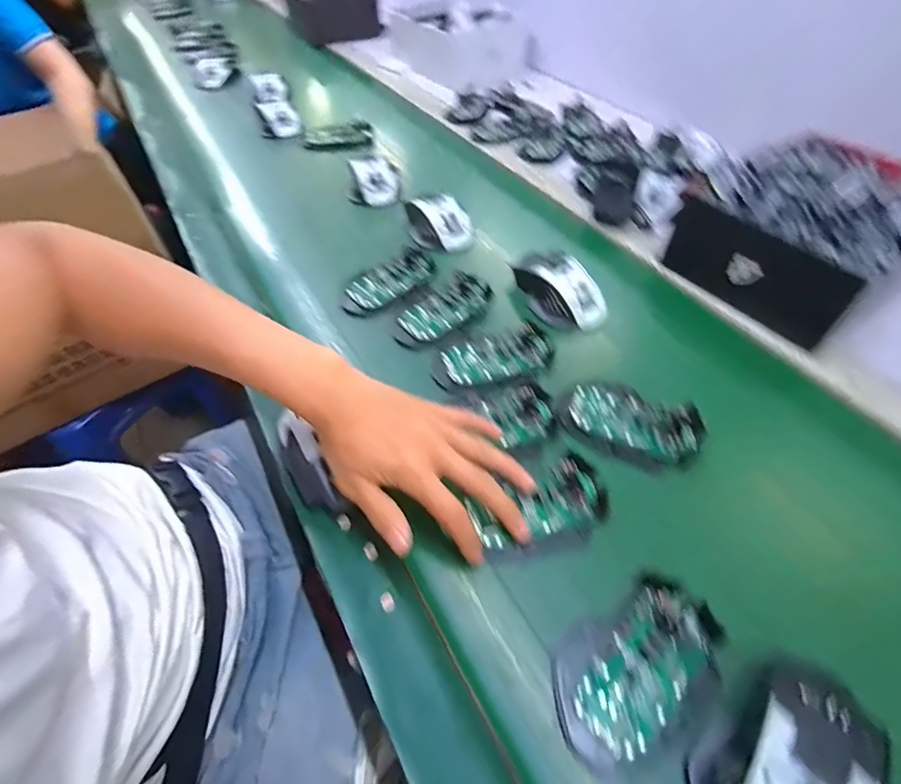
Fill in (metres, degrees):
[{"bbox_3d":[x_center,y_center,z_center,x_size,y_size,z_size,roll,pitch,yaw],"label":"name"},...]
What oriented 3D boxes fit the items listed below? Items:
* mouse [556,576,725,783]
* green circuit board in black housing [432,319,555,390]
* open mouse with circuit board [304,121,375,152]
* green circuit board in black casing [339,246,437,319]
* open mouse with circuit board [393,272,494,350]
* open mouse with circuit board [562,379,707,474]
[{"bbox_3d":[0.115,0.167,0.281,0.113,0.032,0.071,-27,56,-17],"label":"mouse"},{"bbox_3d":[0.042,-0.030,0.449,0.114,0.023,0.054,-15,53,-9],"label":"green circuit board in black housing"},{"bbox_3d":[-0.184,-0.428,0.781,0.113,0.033,0.046,7,53,8],"label":"open mouse with circuit board"},{"bbox_3d":[-0.064,-0.129,0.529,0.063,0.024,0.130,37,62,27],"label":"green circuit board in black casing"},{"bbox_3d":[-0.005,-0.084,0.493,0.055,0.026,0.113,37,62,27],"label":"open mouse with circuit board"},{"bbox_3d":[0.154,0.026,0.396,0.113,0.019,0.069,16,55,15],"label":"open mouse with circuit board"}]

